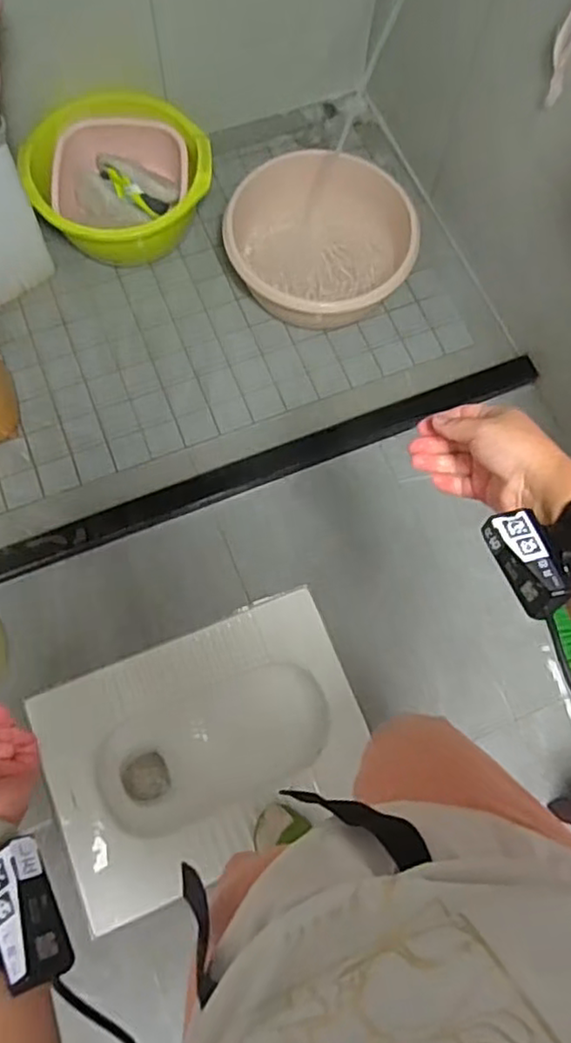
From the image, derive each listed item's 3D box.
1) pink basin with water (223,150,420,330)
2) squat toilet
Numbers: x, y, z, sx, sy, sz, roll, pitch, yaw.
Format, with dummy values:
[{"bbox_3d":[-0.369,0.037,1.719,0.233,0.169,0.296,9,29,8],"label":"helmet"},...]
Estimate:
[{"bbox_3d":[0.077,-0.649,1.497,0.405,0.116,0.346,-7,74,-4],"label":"pink basin with water"},{"bbox_3d":[-0.153,0.440,1.276,0.589,0.129,0.430,-22,76,-8],"label":"squat toilet"}]

